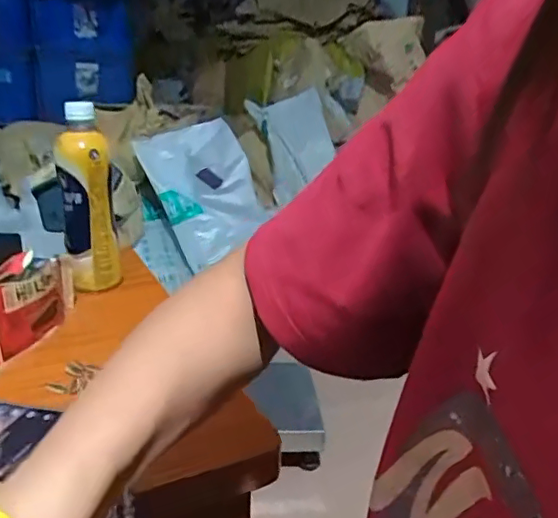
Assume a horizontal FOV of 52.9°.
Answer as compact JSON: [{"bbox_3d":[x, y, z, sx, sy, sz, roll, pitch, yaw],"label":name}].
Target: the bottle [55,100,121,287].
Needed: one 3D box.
[{"bbox_3d":[-0.224,-0.066,0.659,0.062,0.220,0.060,-3,20,-19],"label":"bottle"}]

